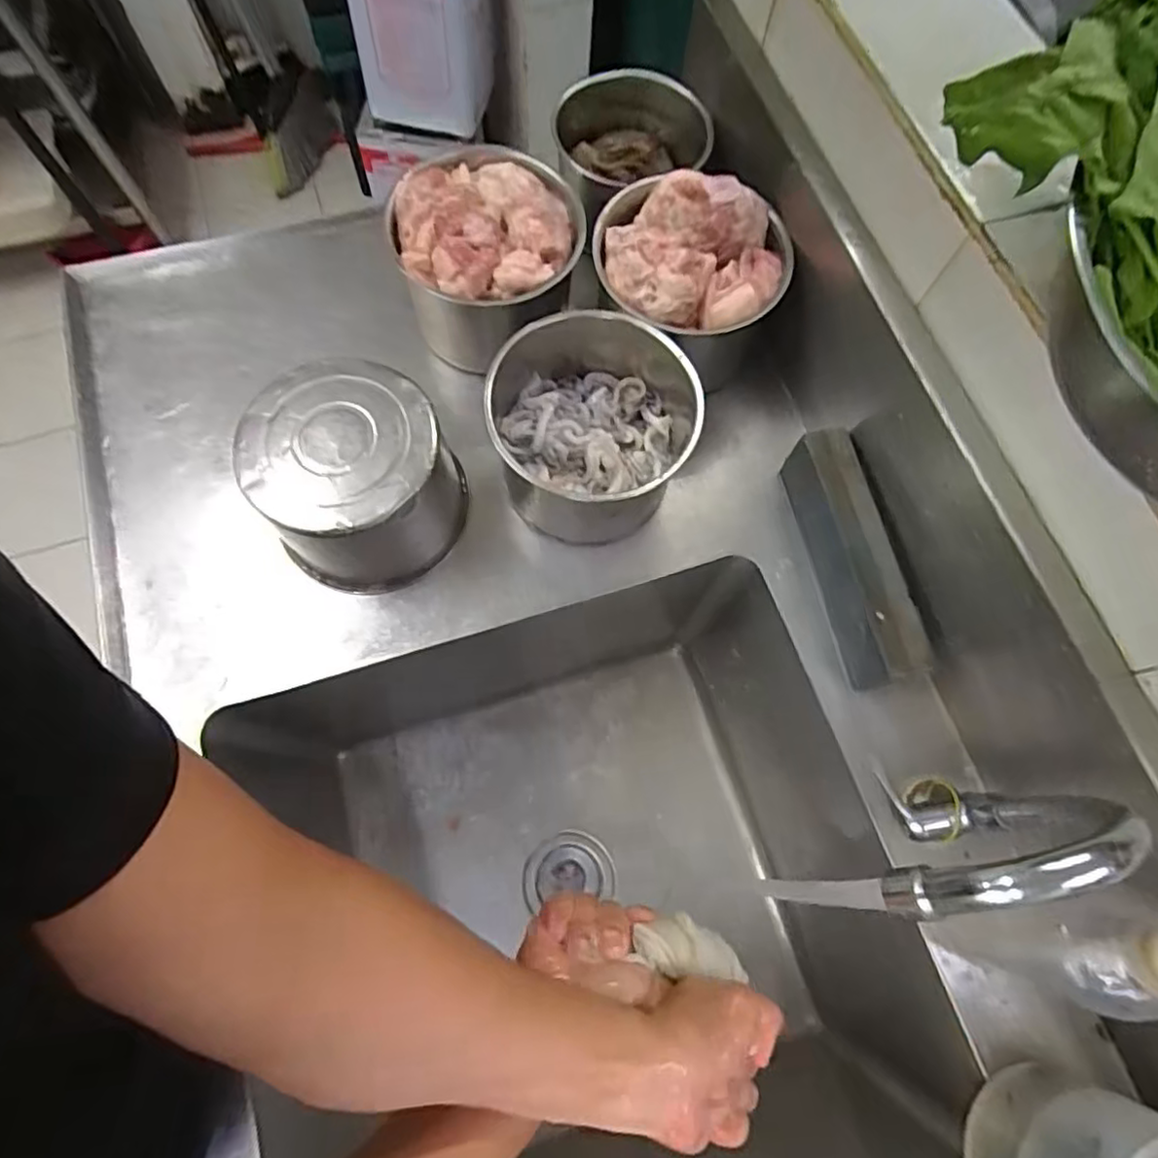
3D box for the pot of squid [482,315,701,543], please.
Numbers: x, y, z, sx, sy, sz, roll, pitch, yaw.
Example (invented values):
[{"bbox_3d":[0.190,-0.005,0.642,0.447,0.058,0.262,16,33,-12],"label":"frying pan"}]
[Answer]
[{"bbox_3d":[0.014,-0.132,0.580,0.166,0.103,0.184,-4,71,-4],"label":"pot of squid"}]

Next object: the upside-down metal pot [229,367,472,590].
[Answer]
[{"bbox_3d":[-0.189,-0.083,0.561,0.154,0.125,0.148,1,71,-2],"label":"upside-down metal pot"}]

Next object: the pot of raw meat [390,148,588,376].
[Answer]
[{"bbox_3d":[-0.085,-0.312,0.627,0.161,0.116,0.184,3,71,-2],"label":"pot of raw meat"}]

